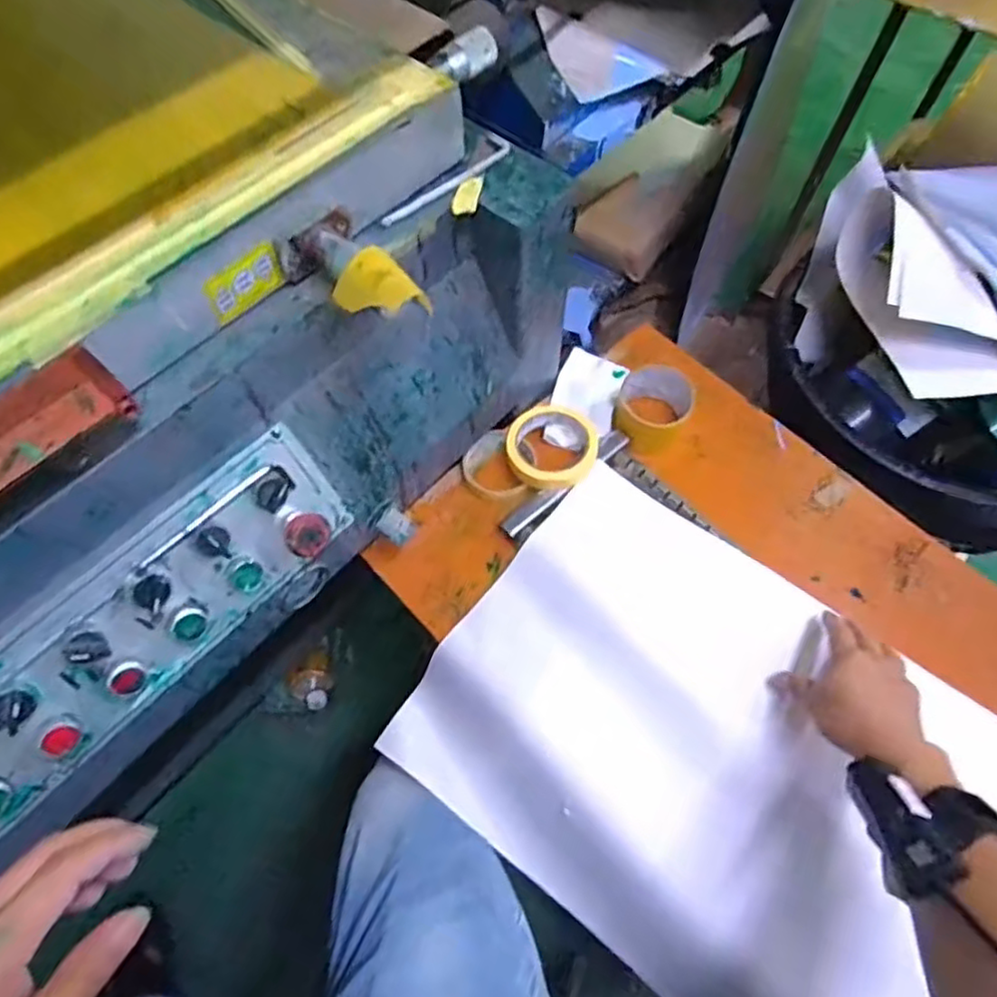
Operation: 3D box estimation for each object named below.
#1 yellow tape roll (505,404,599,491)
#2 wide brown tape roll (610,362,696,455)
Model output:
[{"bbox_3d":[0.061,-0.058,0.746,0.099,0.027,0.105,0,62,-1],"label":"yellow tape roll"},{"bbox_3d":[0.172,-0.096,0.764,0.080,0.068,0.090,25,64,12],"label":"wide brown tape roll"}]

